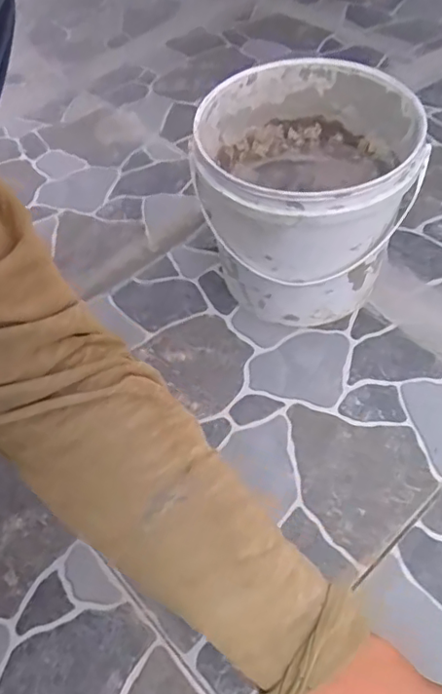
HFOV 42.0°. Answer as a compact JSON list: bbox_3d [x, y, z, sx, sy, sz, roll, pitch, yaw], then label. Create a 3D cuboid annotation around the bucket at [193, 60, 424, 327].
[{"bbox_3d":[0.079,-0.141,0.570,0.194,0.193,0.189,-11,55,-3],"label":"bucket"}]

